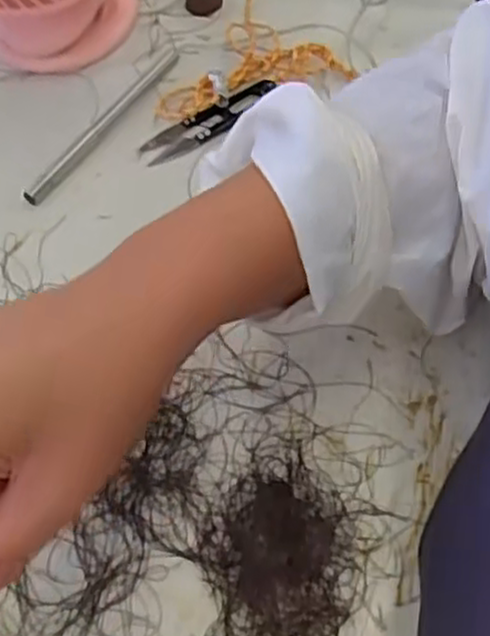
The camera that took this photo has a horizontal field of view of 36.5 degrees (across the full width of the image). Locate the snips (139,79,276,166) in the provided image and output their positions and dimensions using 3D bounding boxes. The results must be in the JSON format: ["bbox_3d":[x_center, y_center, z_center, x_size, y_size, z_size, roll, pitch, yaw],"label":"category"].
[{"bbox_3d":[-0.023,-0.128,0.479,0.100,0.008,0.022,-36,66,-24],"label":"snips"}]

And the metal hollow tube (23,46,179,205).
[{"bbox_3d":[-0.087,-0.127,0.472,0.012,0.005,0.158,28,59,13],"label":"metal hollow tube"}]

